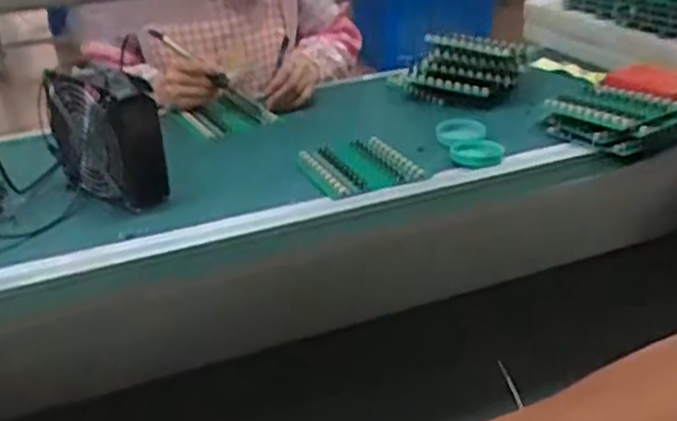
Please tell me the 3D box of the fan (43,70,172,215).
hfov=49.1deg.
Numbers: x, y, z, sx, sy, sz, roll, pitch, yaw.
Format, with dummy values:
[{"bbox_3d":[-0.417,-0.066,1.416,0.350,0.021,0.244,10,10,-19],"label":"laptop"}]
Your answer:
[{"bbox_3d":[-0.273,-0.087,0.868,0.150,0.153,0.059,17,33,32],"label":"fan"}]

